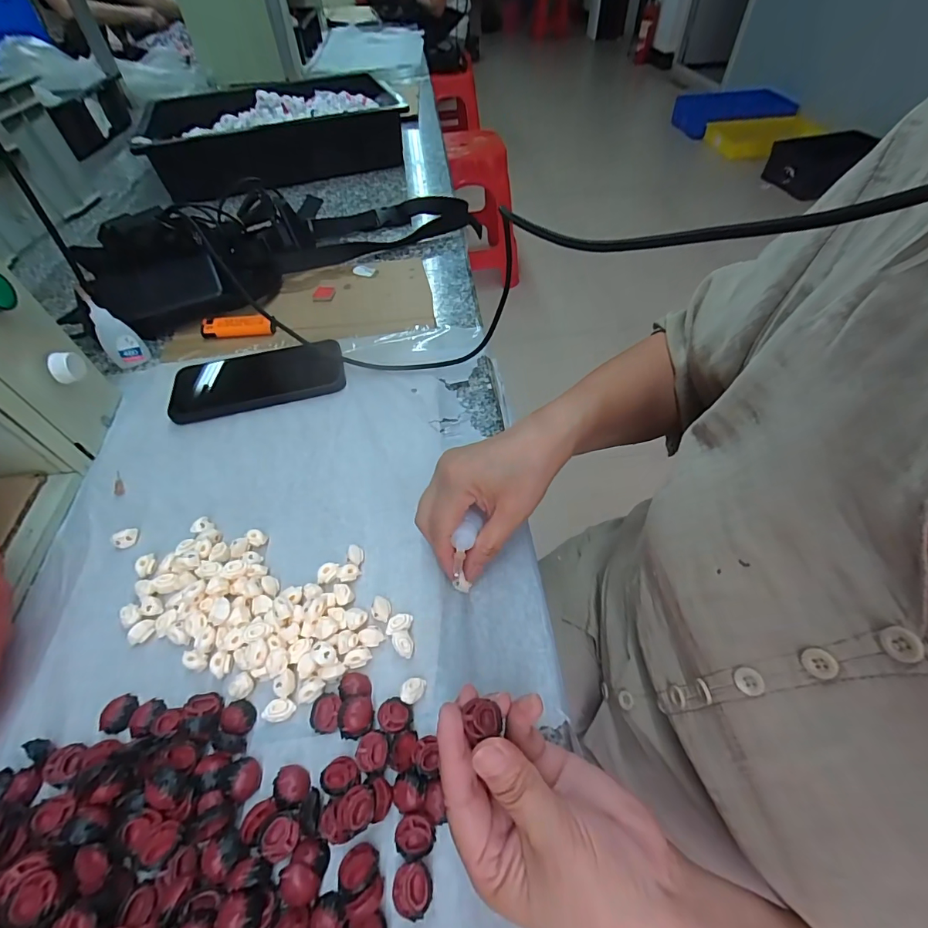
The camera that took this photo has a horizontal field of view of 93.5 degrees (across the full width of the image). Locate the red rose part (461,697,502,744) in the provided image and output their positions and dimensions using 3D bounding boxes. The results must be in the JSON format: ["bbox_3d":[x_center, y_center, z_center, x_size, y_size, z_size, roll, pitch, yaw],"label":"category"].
[{"bbox_3d":[0.010,0.118,0.205,0.015,0.008,0.016,-12,52,-6],"label":"red rose part"}]

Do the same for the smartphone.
[{"bbox_3d":[-0.204,-0.086,0.439,0.162,0.016,0.080,-14,52,-8],"label":"smartphone"}]

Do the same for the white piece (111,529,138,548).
[{"bbox_3d":[-0.260,0.057,0.335,0.018,0.006,0.013,-36,58,-23],"label":"white piece"}]

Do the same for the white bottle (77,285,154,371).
[{"bbox_3d":[-0.370,-0.141,0.457,0.021,0.082,0.035,36,61,27],"label":"white bottle"}]

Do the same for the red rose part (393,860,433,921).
[{"bbox_3d":[-0.024,0.203,0.208,0.018,0.006,0.019,-4,51,0],"label":"red rose part"}]

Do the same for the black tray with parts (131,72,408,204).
[{"bbox_3d":[-0.352,-0.628,0.827,0.434,0.100,0.300,-21,53,-13],"label":"black tray with parts"}]

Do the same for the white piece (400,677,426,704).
[{"bbox_3d":[-0.030,0.136,0.262,0.011,0.012,0.017,32,60,25],"label":"white piece"}]

